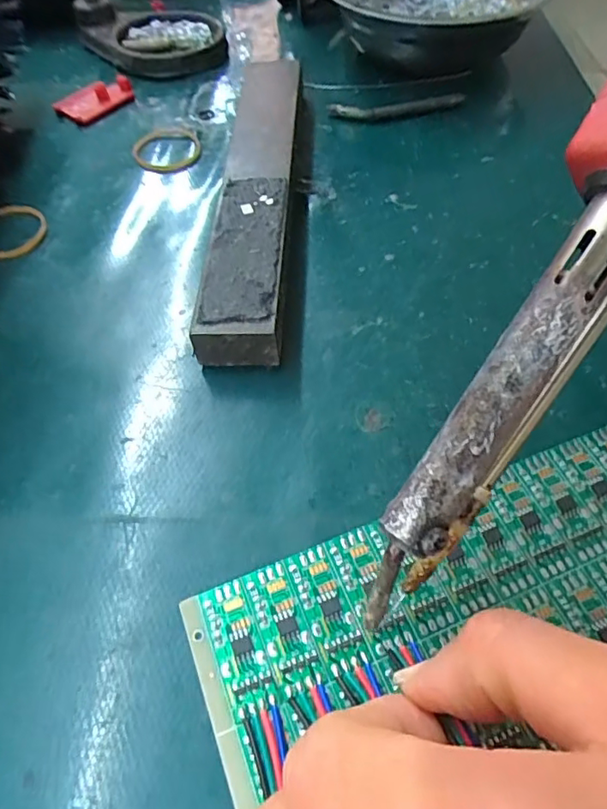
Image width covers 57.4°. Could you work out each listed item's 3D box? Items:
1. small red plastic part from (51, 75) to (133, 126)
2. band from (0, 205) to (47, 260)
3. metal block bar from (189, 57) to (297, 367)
[{"bbox_3d":[-0.115,-0.171,0.311,0.044,0.006,0.029,-30,58,-17],"label":"small red plastic part"},{"bbox_3d":[-0.128,-0.076,0.241,0.030,0.004,0.035,-13,55,-6],"label":"band"},{"bbox_3d":[-0.020,-0.079,0.225,0.027,0.024,0.147,1,55,2],"label":"metal block bar"}]

